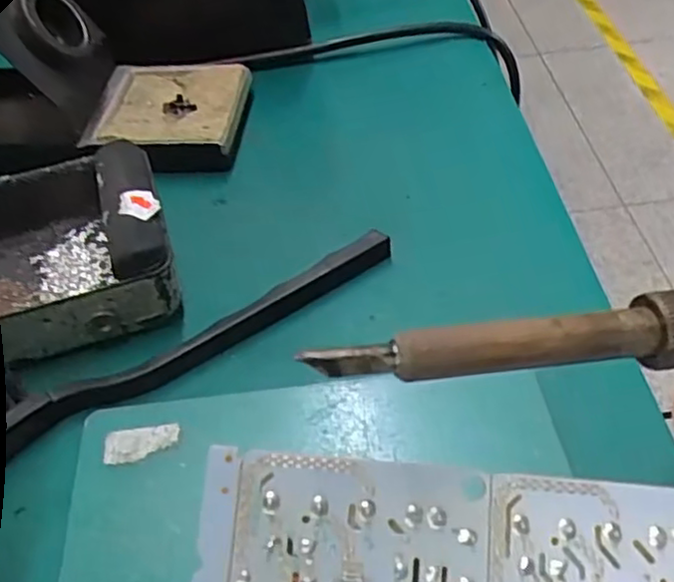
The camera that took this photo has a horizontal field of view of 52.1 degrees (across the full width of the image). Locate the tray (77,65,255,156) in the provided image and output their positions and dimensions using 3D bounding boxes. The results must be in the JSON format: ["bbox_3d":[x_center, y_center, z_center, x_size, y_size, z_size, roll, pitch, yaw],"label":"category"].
[{"bbox_3d":[-0.080,-0.087,0.338,0.068,0.020,0.070,0,47,6],"label":"tray"}]

